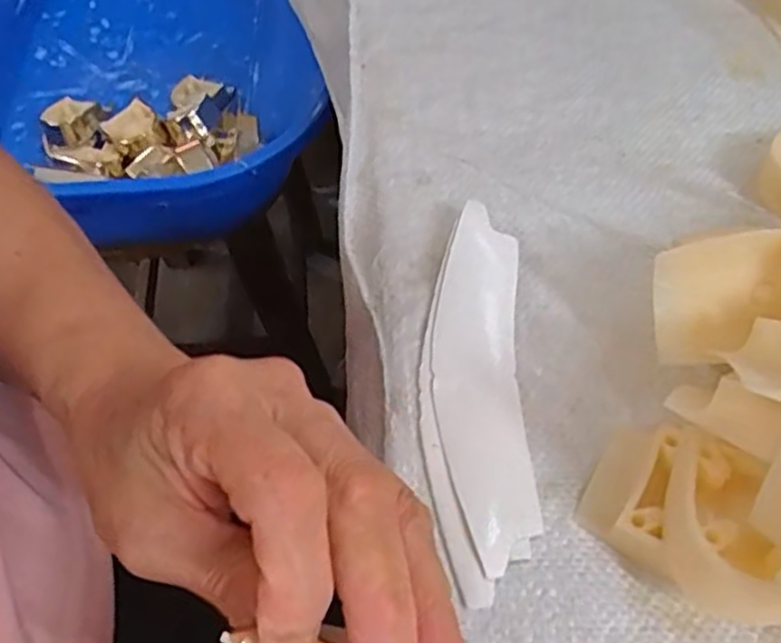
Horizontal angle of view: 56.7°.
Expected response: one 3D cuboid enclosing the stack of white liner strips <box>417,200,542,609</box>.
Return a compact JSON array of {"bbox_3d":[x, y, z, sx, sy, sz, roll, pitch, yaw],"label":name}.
[{"bbox_3d":[0.033,0.025,0.286,0.041,0.017,0.157,0,58,2],"label":"stack of white liner strips"}]

